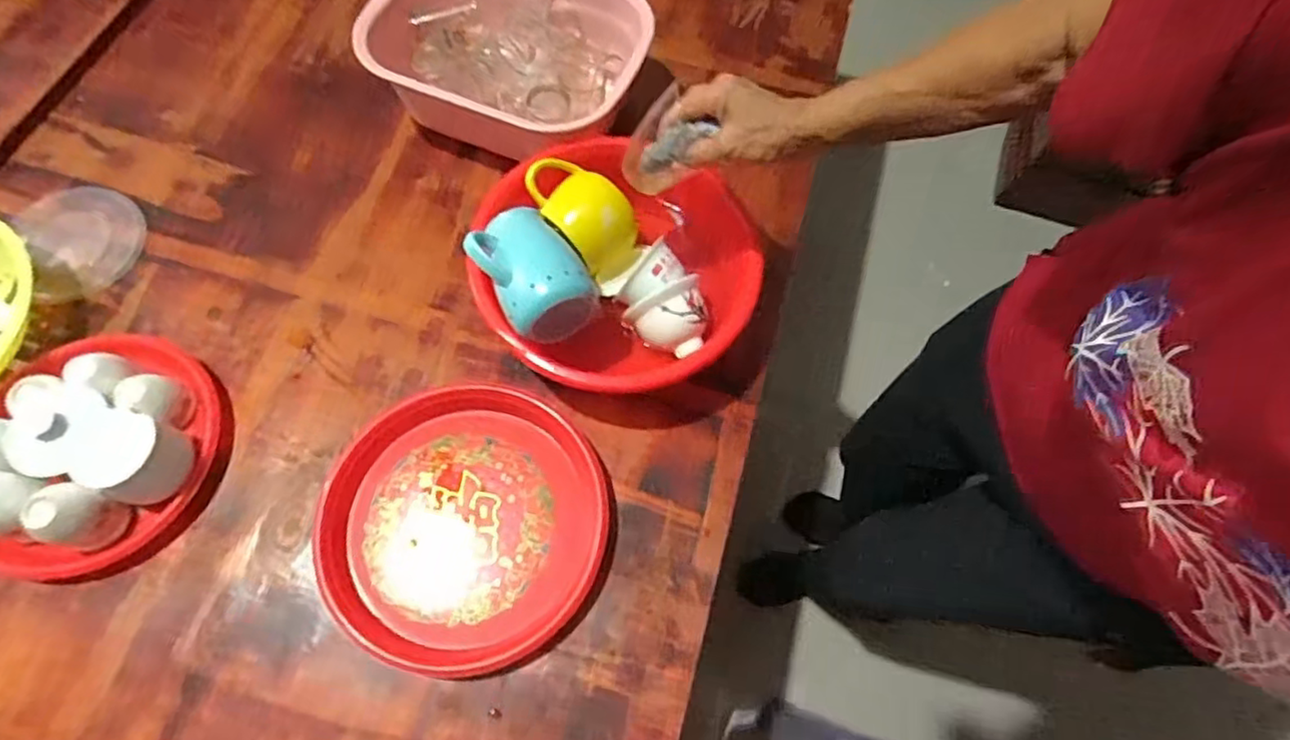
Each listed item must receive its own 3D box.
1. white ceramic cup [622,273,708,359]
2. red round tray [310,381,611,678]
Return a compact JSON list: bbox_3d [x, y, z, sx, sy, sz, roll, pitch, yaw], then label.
[{"bbox_3d":[0.028,-0.044,0.660,0.078,0.075,0.063,-27,70,-13],"label":"white ceramic cup"},{"bbox_3d":[-0.165,0.137,0.608,0.248,0.023,0.246,1,67,-2],"label":"red round tray"}]

